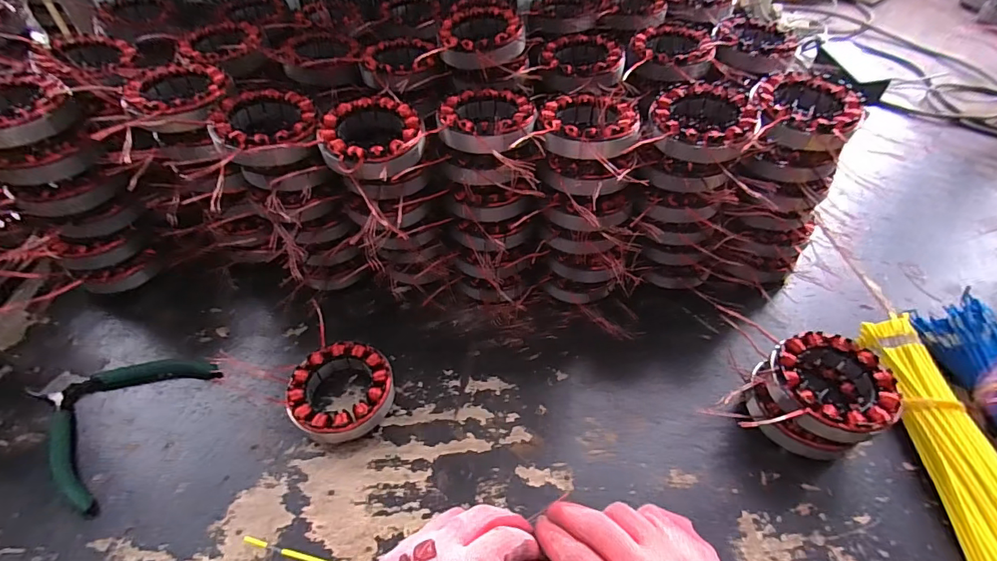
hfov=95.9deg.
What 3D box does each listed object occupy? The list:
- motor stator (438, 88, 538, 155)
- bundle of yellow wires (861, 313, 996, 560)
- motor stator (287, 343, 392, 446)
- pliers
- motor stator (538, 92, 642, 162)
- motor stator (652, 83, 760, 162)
[{"bbox_3d":[-0.010,-0.143,0.396,0.085,0.023,0.091,6,50,5],"label":"motor stator"},{"bbox_3d":[0.372,0.134,0.357,0.067,0.028,0.236,2,49,1],"label":"bundle of yellow wires"},{"bbox_3d":[-0.136,0.094,0.396,0.083,0.029,0.084,-1,49,-1],"label":"motor stator"},{"bbox_3d":[-0.342,0.112,0.396,0.125,0.024,0.132,18,52,14],"label":"pliers"},{"bbox_3d":[0.079,-0.135,0.392,0.082,0.028,0.088,1,49,1],"label":"motor stator"},{"bbox_3d":[0.177,-0.138,0.391,0.085,0.029,0.092,17,51,14],"label":"motor stator"}]

